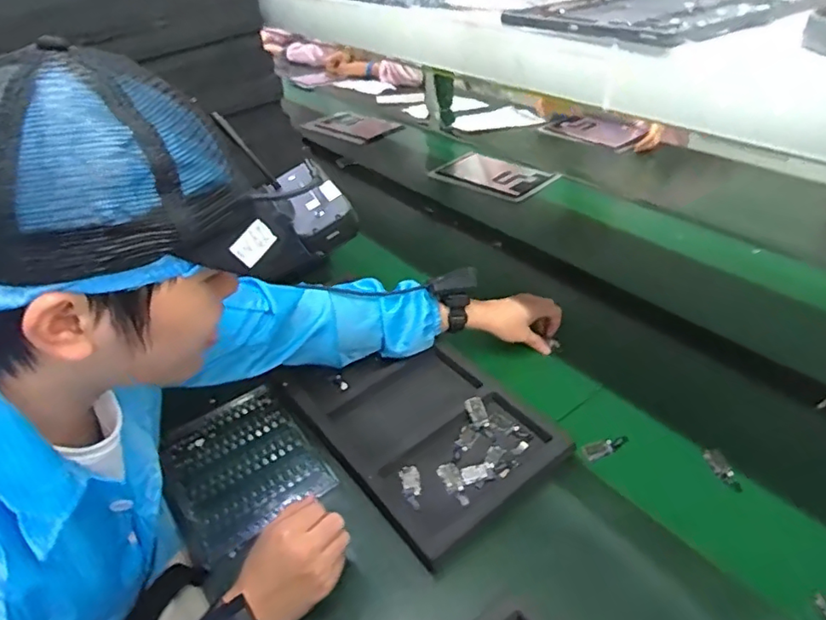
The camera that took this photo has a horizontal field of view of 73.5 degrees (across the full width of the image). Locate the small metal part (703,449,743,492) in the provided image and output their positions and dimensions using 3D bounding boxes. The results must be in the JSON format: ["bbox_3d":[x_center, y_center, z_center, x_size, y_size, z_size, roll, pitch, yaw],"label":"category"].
[{"bbox_3d":[0.365,0.189,0.649,0.020,0.008,0.061,-6,36,-8],"label":"small metal part"}]

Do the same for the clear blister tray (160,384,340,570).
[{"bbox_3d":[-0.220,0.198,0.708,0.171,0.021,0.219,-22,41,-27],"label":"clear blister tray"}]

